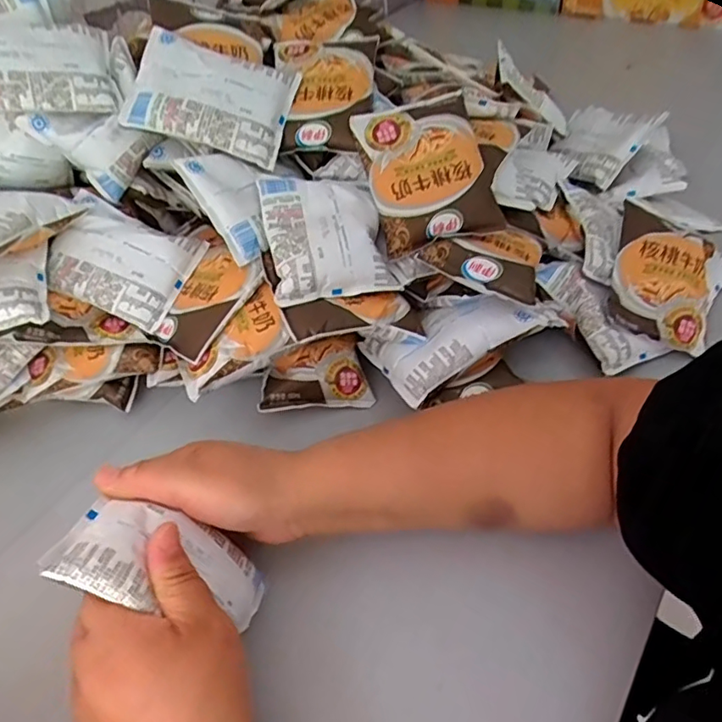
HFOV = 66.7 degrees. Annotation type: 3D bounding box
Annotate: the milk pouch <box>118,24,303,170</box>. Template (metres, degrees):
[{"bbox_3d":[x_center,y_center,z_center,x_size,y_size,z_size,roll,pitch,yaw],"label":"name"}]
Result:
[{"bbox_3d":[-0.126,-0.226,0.463,0.129,0.018,0.096,15,74,-4],"label":"milk pouch"}]

